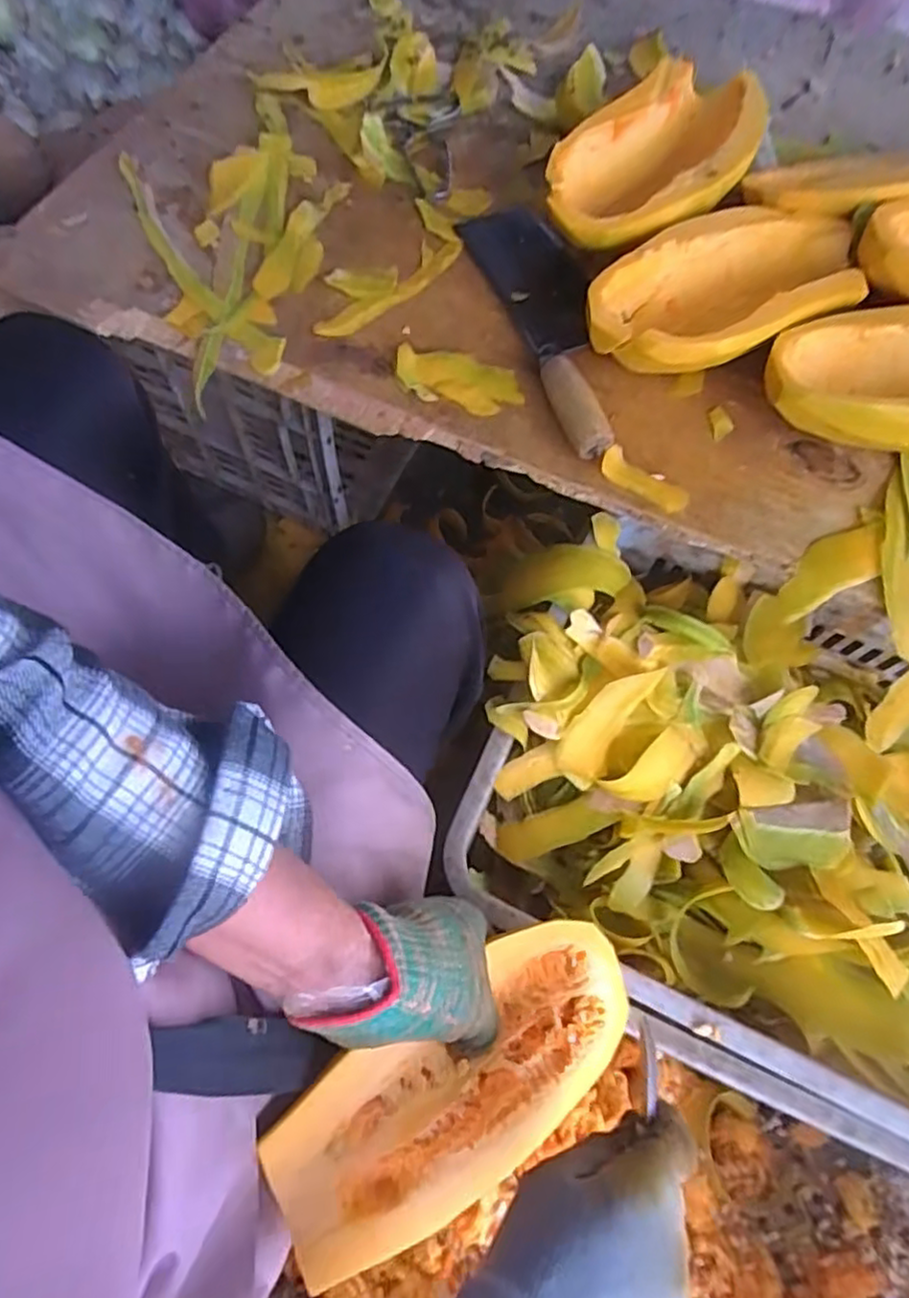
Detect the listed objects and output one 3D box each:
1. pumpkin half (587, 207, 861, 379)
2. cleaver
[{"bbox_3d":[0.217,-0.277,0.532,0.243,0.060,0.114,-23,70,-10],"label":"pumpkin half"},{"bbox_3d":[0.084,-0.265,0.538,0.078,0.023,0.260,-20,69,-9],"label":"cleaver"}]

